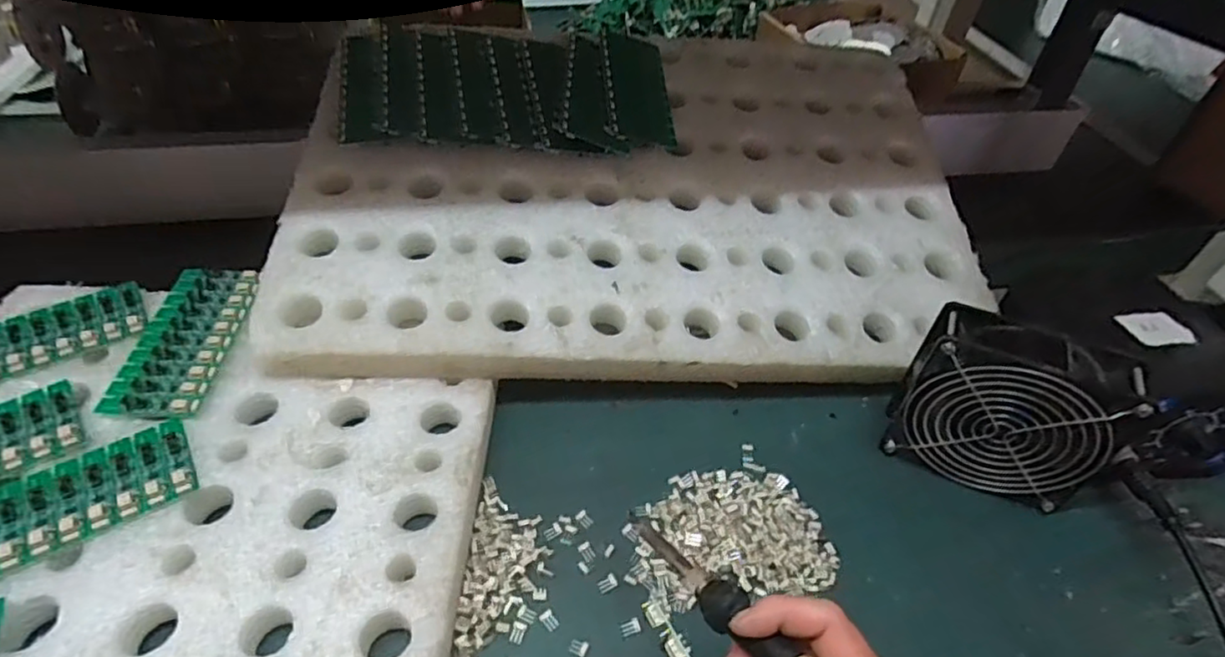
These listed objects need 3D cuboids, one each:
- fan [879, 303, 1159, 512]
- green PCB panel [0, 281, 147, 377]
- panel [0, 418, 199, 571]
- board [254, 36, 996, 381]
[{"bbox_3d":[0.260,0.057,0.421,0.135,0.120,0.048,21,47,16],"label":"fan"},{"bbox_3d":[-0.407,0.007,0.445,0.134,0.013,0.062,-23,51,-25],"label":"green PCB panel"},{"bbox_3d":[-0.320,0.100,0.365,0.137,0.007,0.061,-25,52,-26],"label":"panel"},{"bbox_3d":[0.022,-0.123,0.533,0.539,0.023,0.350,0,60,-8],"label":"board"}]

